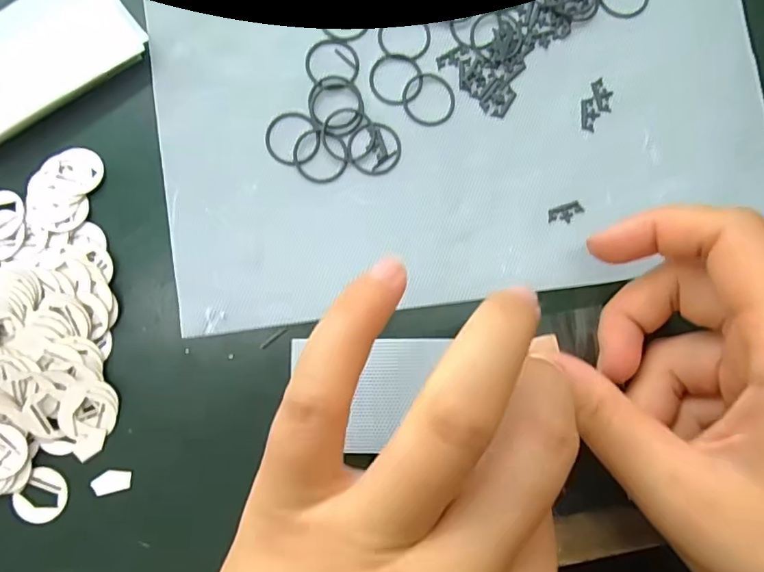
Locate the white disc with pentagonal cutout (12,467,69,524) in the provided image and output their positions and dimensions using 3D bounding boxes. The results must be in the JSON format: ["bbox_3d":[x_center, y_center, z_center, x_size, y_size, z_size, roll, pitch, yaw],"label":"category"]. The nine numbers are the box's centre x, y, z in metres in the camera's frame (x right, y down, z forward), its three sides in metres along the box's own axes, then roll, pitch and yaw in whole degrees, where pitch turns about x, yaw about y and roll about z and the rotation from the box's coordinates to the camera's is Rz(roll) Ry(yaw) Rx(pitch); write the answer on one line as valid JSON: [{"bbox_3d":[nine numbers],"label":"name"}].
[{"bbox_3d":[-0.118,0.074,0.177,0.016,0.004,0.018,37,85,2],"label":"white disc with pentagonal cutout"}]

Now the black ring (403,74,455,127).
[{"bbox_3d":[0.018,-0.072,0.197,0.020,0.004,0.022,1,85,-6],"label":"black ring"}]

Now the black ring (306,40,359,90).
[{"bbox_3d":[-0.019,-0.086,0.195,0.020,0.004,0.021,0,85,-2],"label":"black ring"}]

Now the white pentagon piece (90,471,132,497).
[{"bbox_3d":[-0.095,0.069,0.179,0.013,0.004,0.008,-14,85,-3],"label":"white pentagon piece"}]

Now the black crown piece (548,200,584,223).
[{"bbox_3d":[0.070,-0.028,0.193,0.014,0.004,0.007,-19,86,-3],"label":"black crown piece"}]

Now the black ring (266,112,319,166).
[{"bbox_3d":[-0.034,-0.056,0.191,0.020,0.004,0.021,0,85,-2],"label":"black ring"}]

